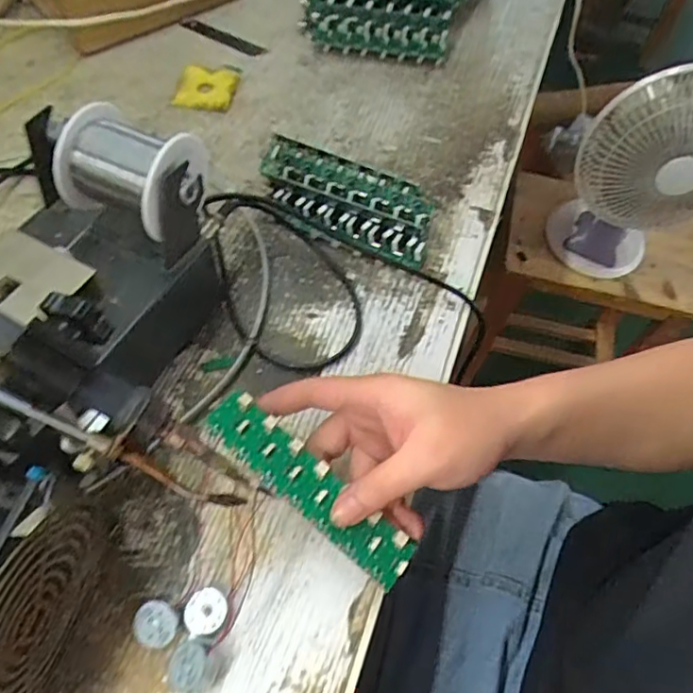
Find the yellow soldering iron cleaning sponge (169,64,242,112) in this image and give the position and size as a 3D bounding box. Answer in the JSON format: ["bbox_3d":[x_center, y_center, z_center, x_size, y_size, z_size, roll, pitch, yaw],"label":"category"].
[{"bbox_3d":[-0.138,-0.256,0.568,0.054,0.008,0.068,10,59,2],"label":"yellow soldering iron cleaning sponge"}]

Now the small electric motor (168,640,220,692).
[{"bbox_3d":[-0.082,0.170,0.305,0.025,0.020,0.022,18,59,6],"label":"small electric motor"}]

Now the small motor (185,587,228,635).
[{"bbox_3d":[-0.078,0.149,0.322,0.022,0.014,0.023,2,59,-3],"label":"small motor"}]

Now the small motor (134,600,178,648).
[{"bbox_3d":[-0.103,0.153,0.314,0.023,0.021,0.021,2,59,-3],"label":"small motor"}]

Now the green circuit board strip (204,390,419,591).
[{"bbox_3d":[-0.021,0.079,0.324,0.136,0.007,0.030,41,64,4],"label":"green circuit board strip"}]

